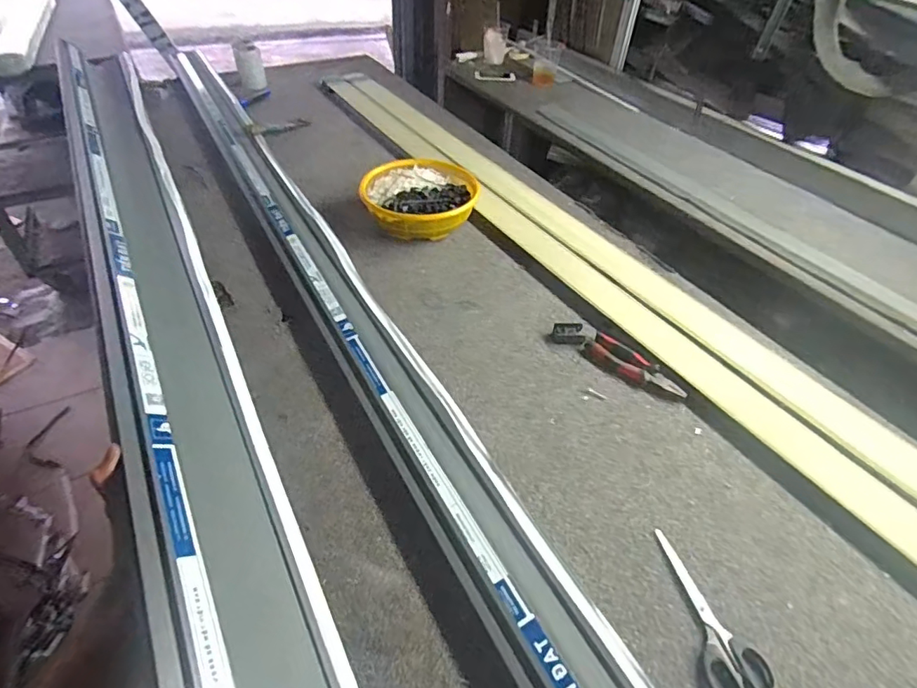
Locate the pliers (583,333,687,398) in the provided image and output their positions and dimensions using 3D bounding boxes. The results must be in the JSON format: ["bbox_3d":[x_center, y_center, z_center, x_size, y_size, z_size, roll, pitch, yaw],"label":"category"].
[{"bbox_3d":[0.267,0.037,0.791,0.156,0.013,0.054,34,52,28],"label":"pliers"}]

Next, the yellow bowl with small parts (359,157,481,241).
[{"bbox_3d":[-0.084,-0.300,1.083,0.230,0.079,0.249,2,44,-2],"label":"yellow bowl with small parts"}]

